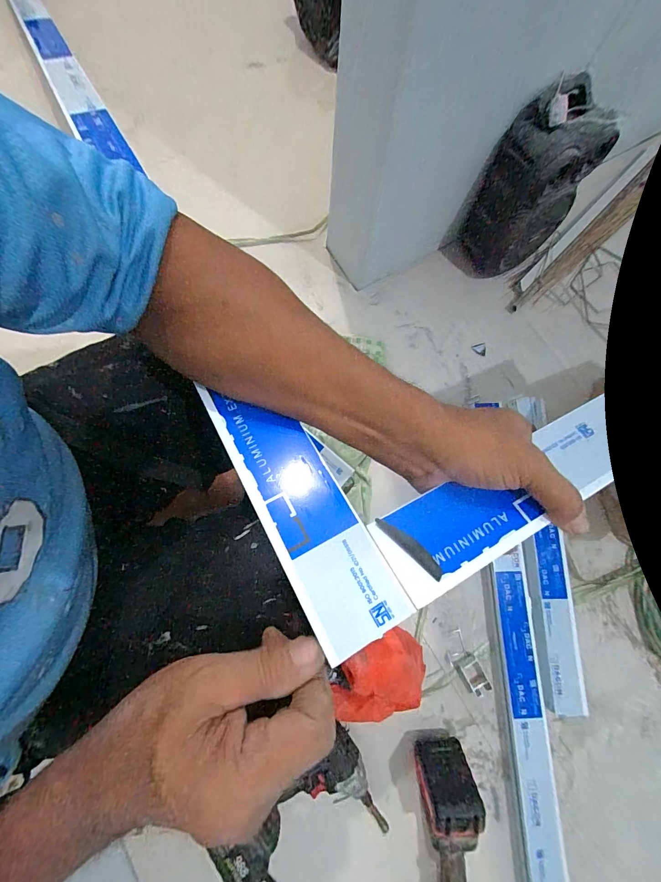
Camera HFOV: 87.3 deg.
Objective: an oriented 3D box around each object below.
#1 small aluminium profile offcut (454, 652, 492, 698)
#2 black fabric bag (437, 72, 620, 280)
[{"bbox_3d":[0.258,0.425,0.631,0.041,0.018,0.063,-26,80,-6],"label":"small aluminium profile offcut"},{"bbox_3d":[0.378,-0.480,0.686,0.191,0.288,0.160,-43,82,-9],"label":"black fabric bag"}]

